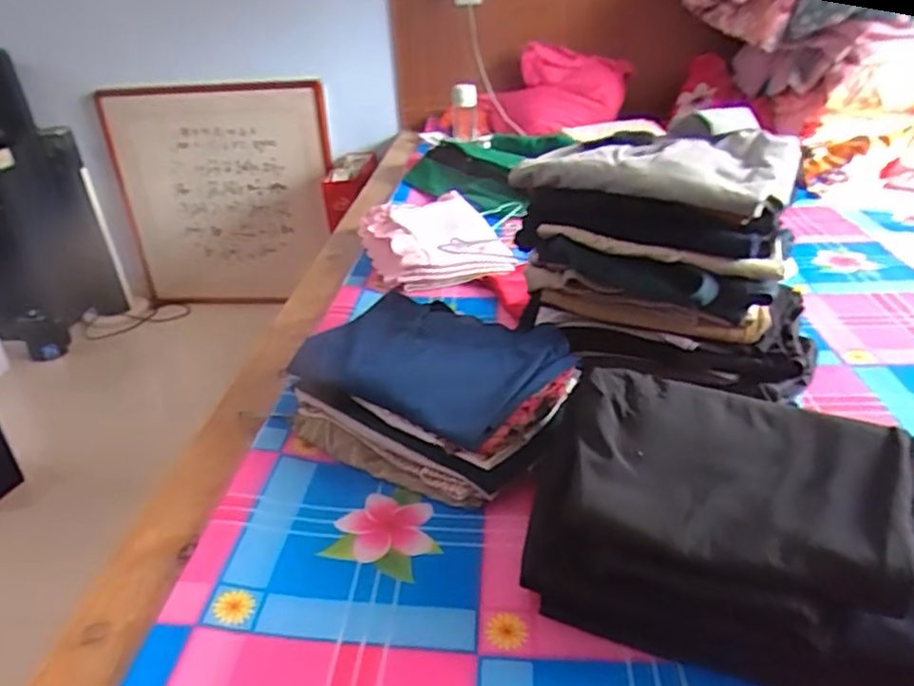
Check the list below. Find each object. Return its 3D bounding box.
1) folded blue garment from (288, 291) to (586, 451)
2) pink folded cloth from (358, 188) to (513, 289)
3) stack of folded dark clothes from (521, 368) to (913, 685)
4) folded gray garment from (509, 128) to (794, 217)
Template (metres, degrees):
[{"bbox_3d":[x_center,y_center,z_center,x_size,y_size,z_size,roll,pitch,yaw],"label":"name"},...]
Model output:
[{"bbox_3d":[-0.032,0.014,0.834,0.304,0.043,0.234,17,35,32],"label":"folded blue garment"},{"bbox_3d":[-0.054,-0.219,1.333,0.265,0.066,0.332,-9,30,-12],"label":"pink folded cloth"},{"bbox_3d":[0.259,0.159,0.600,0.337,0.133,0.248,11,32,24],"label":"stack of folded dark clothes"},{"bbox_3d":[0.247,-0.233,0.809,0.301,0.061,0.212,16,34,30],"label":"folded gray garment"}]

